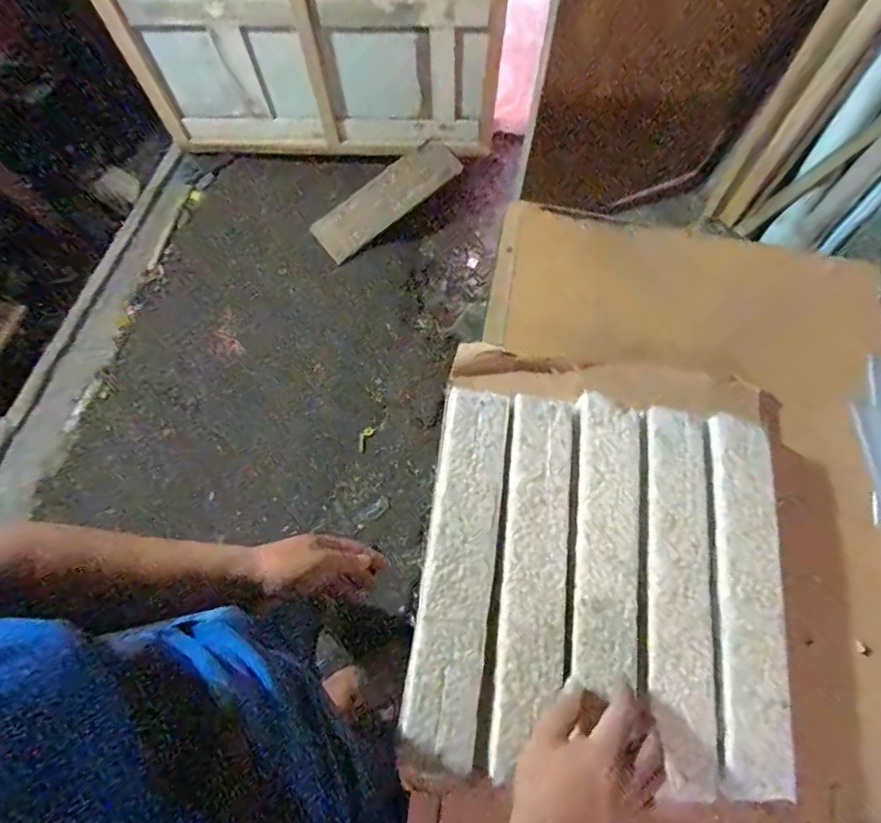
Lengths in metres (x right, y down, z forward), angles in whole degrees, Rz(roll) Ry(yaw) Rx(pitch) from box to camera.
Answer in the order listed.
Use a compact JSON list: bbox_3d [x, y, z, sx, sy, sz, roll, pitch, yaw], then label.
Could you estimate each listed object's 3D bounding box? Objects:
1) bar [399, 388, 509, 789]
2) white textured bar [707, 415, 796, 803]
[{"bbox_3d":[0.018,0.154,0.497,0.068,0.016,0.361,7,70,1],"label":"bar"},{"bbox_3d":[0.312,0.183,0.519,0.063,0.023,0.365,7,70,1],"label":"white textured bar"}]

